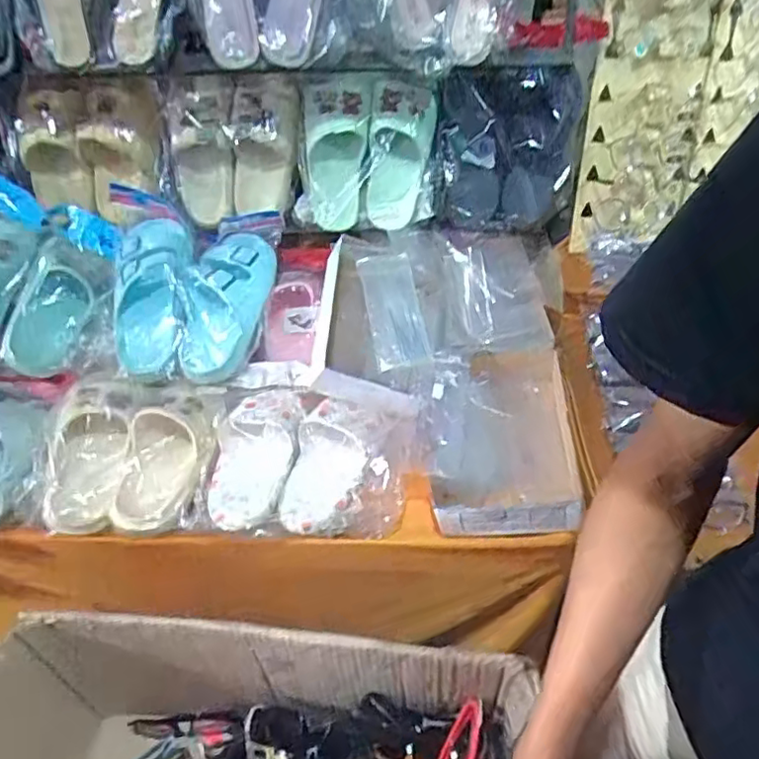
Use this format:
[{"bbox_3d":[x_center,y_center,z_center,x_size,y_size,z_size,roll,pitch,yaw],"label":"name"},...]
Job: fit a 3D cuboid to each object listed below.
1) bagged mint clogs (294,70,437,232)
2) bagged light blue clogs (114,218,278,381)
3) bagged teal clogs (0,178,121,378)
[{"bbox_3d":[-0.019,-0.331,0.913,0.195,0.231,0.085,3,22,-2],"label":"bagged mint clogs"},{"bbox_3d":[-0.261,-0.120,0.884,0.209,0.104,0.216,-4,48,-2],"label":"bagged light blue clogs"},{"bbox_3d":[-0.501,-0.168,0.891,0.229,0.133,0.327,-7,48,-6],"label":"bagged teal clogs"}]

